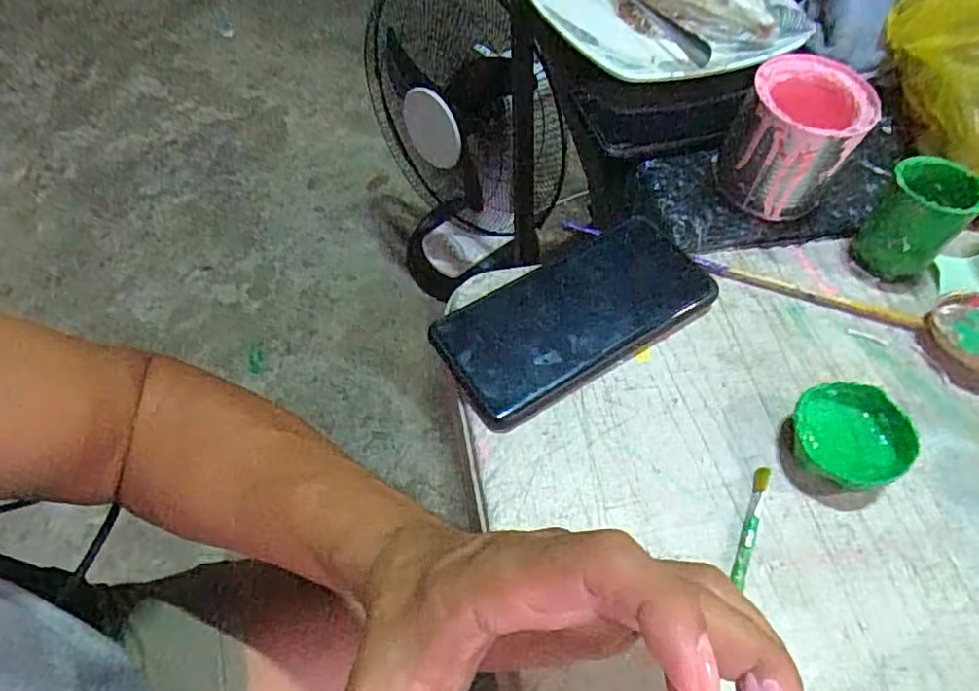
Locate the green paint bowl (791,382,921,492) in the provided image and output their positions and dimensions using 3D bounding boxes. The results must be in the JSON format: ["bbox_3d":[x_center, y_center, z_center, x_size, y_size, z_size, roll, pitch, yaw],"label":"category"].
[{"bbox_3d":[0.179,0.048,0.313,0.052,0.028,0.055,2,57,-3],"label":"green paint bowl"}]

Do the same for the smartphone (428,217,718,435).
[{"bbox_3d":[0.053,-0.021,0.361,0.165,0.011,0.078,-28,63,-20],"label":"smartphone"}]

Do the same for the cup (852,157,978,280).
[{"bbox_3d":[0.261,-0.079,0.380,0.050,0.057,0.047,2,57,-3],"label":"cup"}]

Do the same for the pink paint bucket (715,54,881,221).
[{"bbox_3d":[0.191,-0.131,0.397,0.070,0.075,0.074,2,57,-3],"label":"pink paint bucket"}]

